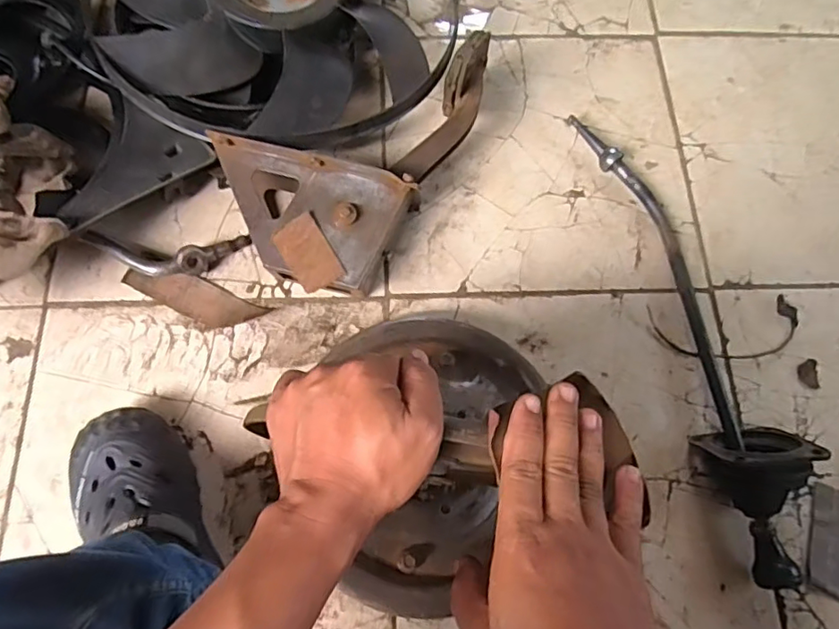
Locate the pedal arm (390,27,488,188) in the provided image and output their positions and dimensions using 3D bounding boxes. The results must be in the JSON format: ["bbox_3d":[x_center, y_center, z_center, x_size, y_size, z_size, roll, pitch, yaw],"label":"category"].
[{"bbox_3d":[0.035,-0.239,0.681,0.048,0.064,0.196,29,72,8],"label":"pedal arm"}]

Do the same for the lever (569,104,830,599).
[{"bbox_3d":[0.321,-0.002,0.664,0.101,0.090,0.591,-14,75,-6],"label":"lever"}]

